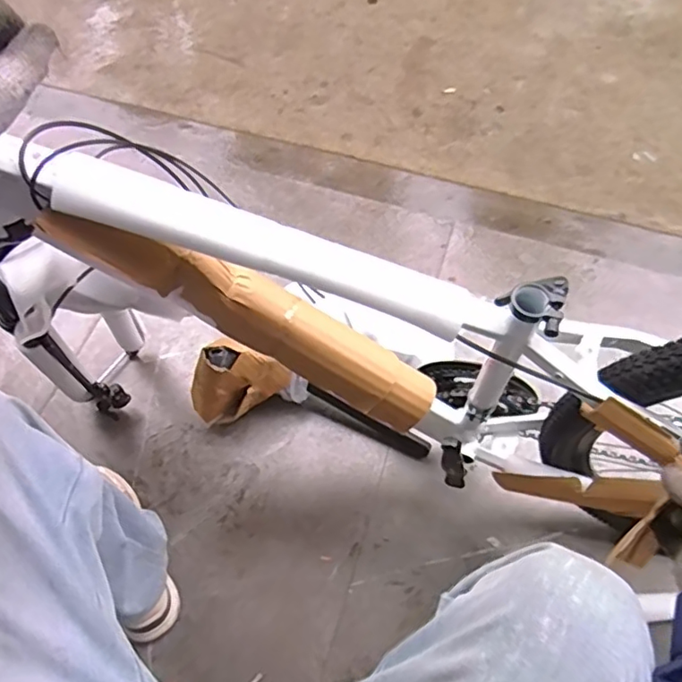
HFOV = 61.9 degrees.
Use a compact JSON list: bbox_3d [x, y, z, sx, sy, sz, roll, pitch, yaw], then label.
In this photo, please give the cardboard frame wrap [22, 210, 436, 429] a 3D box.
[{"bbox_3d":[-0.089,-0.024,0.657,0.484,0.058,0.078,29,61,-21],"label":"cardboard frame wrap"}]

